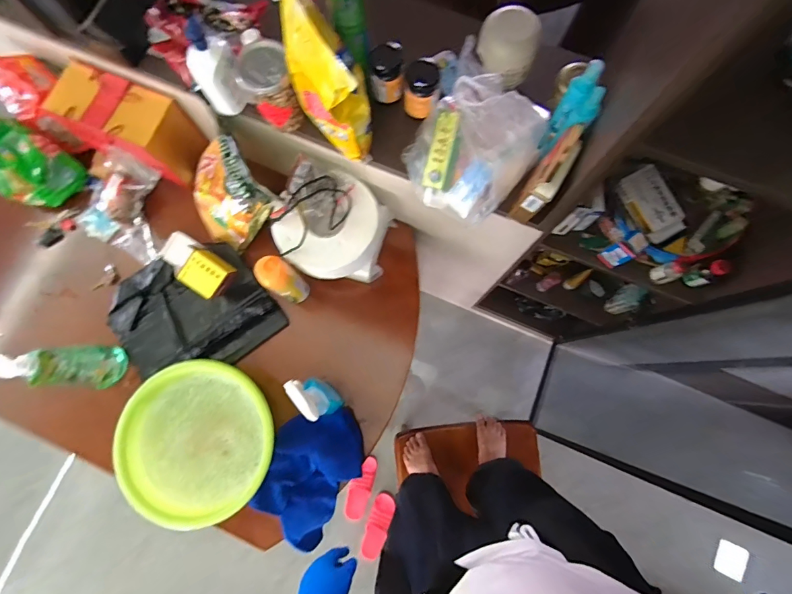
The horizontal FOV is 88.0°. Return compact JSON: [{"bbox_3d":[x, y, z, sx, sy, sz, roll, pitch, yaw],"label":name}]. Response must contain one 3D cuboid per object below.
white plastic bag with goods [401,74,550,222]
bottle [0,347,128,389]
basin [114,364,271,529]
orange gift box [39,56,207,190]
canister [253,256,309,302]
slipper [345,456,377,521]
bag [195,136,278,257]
[{"bbox_3d":[0.137,-0.274,0.739,0.210,0.147,0.201,33,82,6],"label":"white plastic bag with goods"},{"bbox_3d":[-0.678,0.140,0.857,0.080,0.275,0.075,41,83,8],"label":"bottle"},{"bbox_3d":[-0.425,0.313,0.900,0.314,0.083,0.323,0,79,1],"label":"basin"},{"bbox_3d":[-0.621,-0.400,0.962,0.278,0.161,0.141,22,81,5],"label":"orange gift box"},{"bbox_3d":[-0.246,-0.037,0.897,0.060,0.187,0.065,0,79,1],"label":"canister"},{"bbox_3d":[-0.134,0.713,1.536,0.085,0.051,0.213,13,80,3],"label":"slipper"},{"bbox_3d":[-0.386,-0.237,0.941,0.209,0.238,0.067,52,43,-3],"label":"bag"}]

